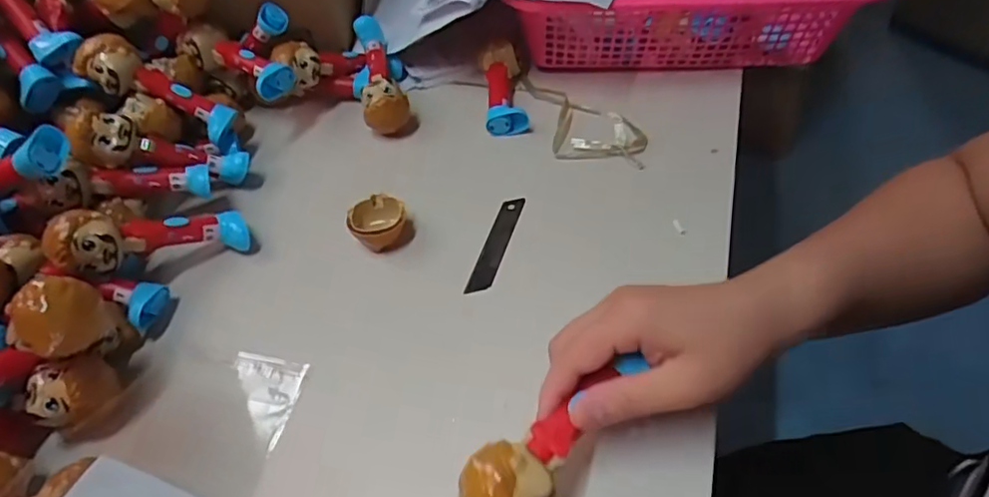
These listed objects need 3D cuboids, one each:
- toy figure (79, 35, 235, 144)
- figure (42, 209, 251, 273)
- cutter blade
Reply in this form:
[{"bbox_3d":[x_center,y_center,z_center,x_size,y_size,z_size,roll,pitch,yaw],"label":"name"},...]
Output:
[{"bbox_3d":[-0.280,-0.133,0.499,0.126,0.036,0.032,28,44,-20],"label":"toy figure"},{"bbox_3d":[-0.244,-0.008,0.426,0.123,0.030,0.032,-8,41,-39],"label":"figure"},{"bbox_3d":[0.003,-0.005,0.452,0.020,0.006,0.098,2,46,24],"label":"cutter blade"}]

